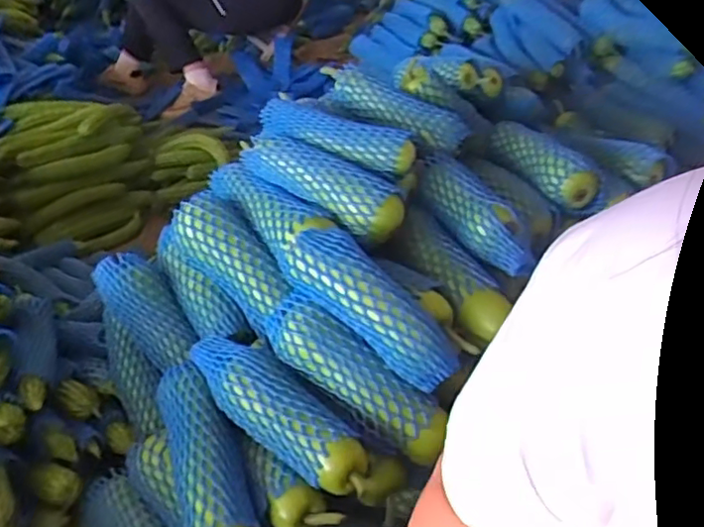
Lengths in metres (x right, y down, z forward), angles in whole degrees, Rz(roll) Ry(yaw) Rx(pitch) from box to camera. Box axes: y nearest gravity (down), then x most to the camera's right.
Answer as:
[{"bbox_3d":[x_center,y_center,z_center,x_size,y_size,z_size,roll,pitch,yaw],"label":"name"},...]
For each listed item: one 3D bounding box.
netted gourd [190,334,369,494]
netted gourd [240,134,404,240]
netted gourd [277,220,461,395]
[{"bbox_3d":[-0.089,0.154,0.700,0.250,0.061,0.079,27,47,36],"label":"netted gourd"},{"bbox_3d":[-0.042,-0.113,0.831,0.242,0.072,0.076,27,47,36],"label":"netted gourd"},{"bbox_3d":[0.023,0.041,0.702,0.231,0.060,0.075,41,52,12],"label":"netted gourd"}]

